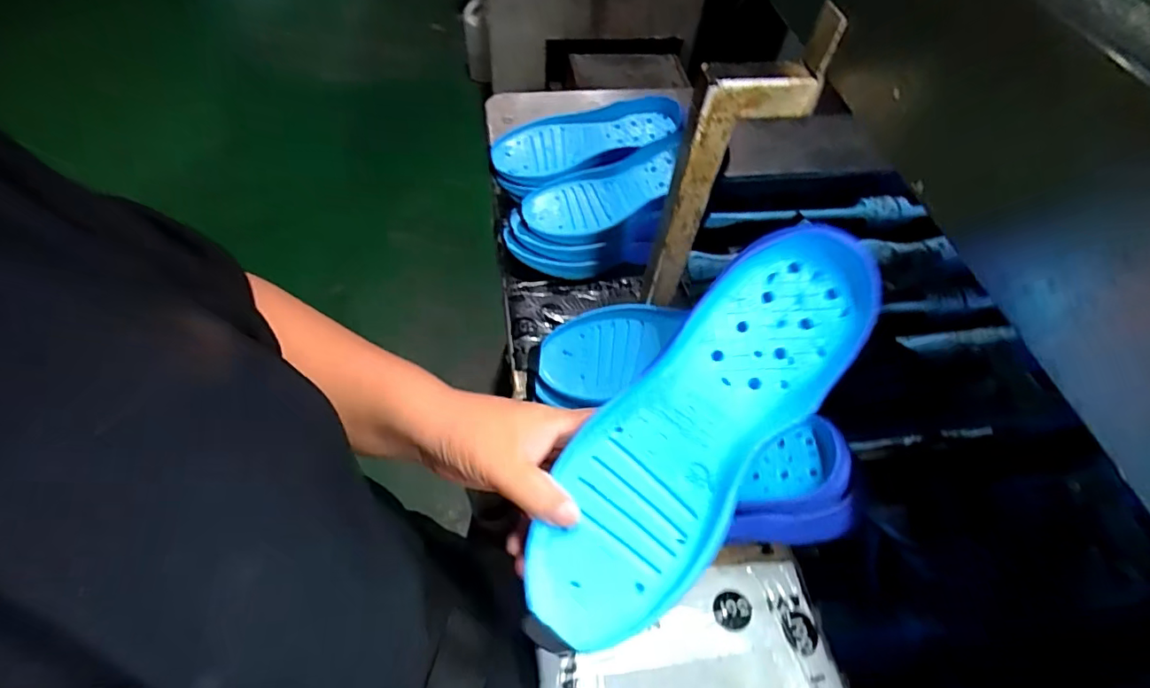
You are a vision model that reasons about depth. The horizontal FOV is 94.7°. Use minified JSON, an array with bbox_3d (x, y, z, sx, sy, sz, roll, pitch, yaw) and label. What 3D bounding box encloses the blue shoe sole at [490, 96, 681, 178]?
[{"bbox_3d":[0.015,-0.270,0.693,0.244,0.028,0.085,-14,59,2],"label":"blue shoe sole"}]

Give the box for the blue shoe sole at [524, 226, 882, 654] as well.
[{"bbox_3d":[0.057,0.047,0.279,0.089,0.029,0.240,38,93,18],"label":"blue shoe sole"}]

